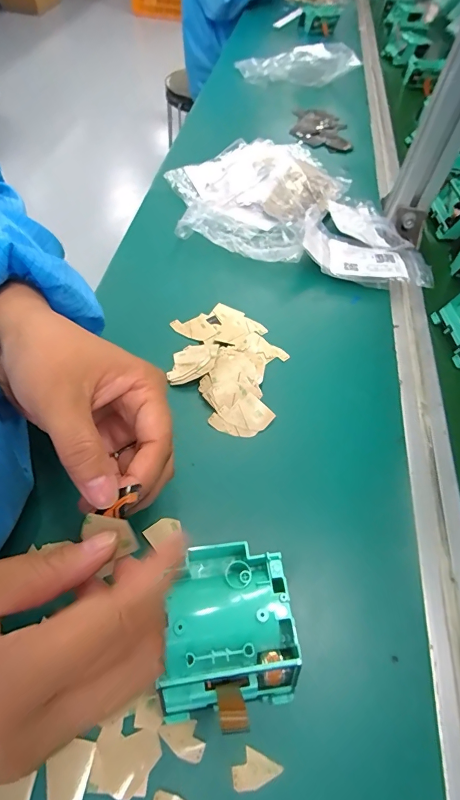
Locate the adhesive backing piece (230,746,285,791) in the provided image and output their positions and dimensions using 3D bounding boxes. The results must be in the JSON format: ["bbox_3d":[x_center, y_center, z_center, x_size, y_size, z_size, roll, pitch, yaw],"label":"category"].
[{"bbox_3d":[0.013,0.193,0.204,0.023,0.004,0.018,27,56,10],"label":"adhesive backing piece"}]

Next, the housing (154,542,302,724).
[{"bbox_3d":[-0.001,0.131,0.224,0.071,0.045,0.085,-5,55,-5],"label":"housing"}]

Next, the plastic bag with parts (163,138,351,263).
[{"bbox_3d":[0.017,-0.250,0.479,0.202,0.041,0.207,23,53,12],"label":"plastic bag with parts"}]

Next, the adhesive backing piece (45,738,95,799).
[{"bbox_3d":[-0.082,0.189,0.199,0.020,0.004,0.028,9,51,2],"label":"adhesive backing piece"}]

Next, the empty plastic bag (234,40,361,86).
[{"bbox_3d":[0.126,-0.632,0.747,0.206,0.050,0.097,-10,53,-13],"label":"empty plastic bag"}]

